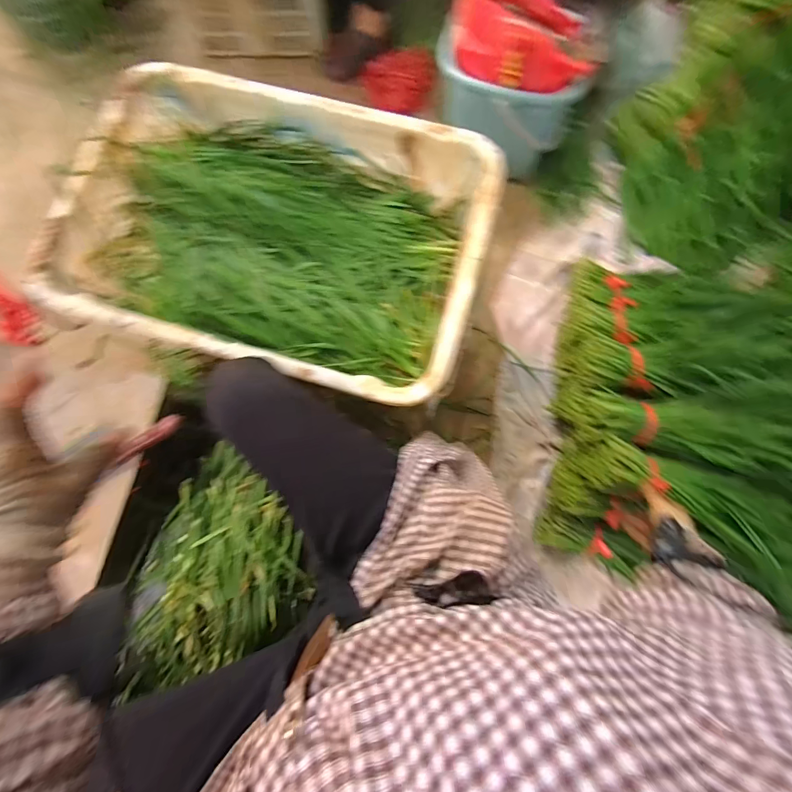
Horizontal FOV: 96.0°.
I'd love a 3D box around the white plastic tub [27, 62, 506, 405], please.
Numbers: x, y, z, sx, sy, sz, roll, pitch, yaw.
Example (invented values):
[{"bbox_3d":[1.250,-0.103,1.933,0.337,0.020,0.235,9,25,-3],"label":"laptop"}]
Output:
[{"bbox_3d":[-0.198,-0.262,0.641,0.670,0.174,0.462,16,79,5],"label":"white plastic tub"}]

